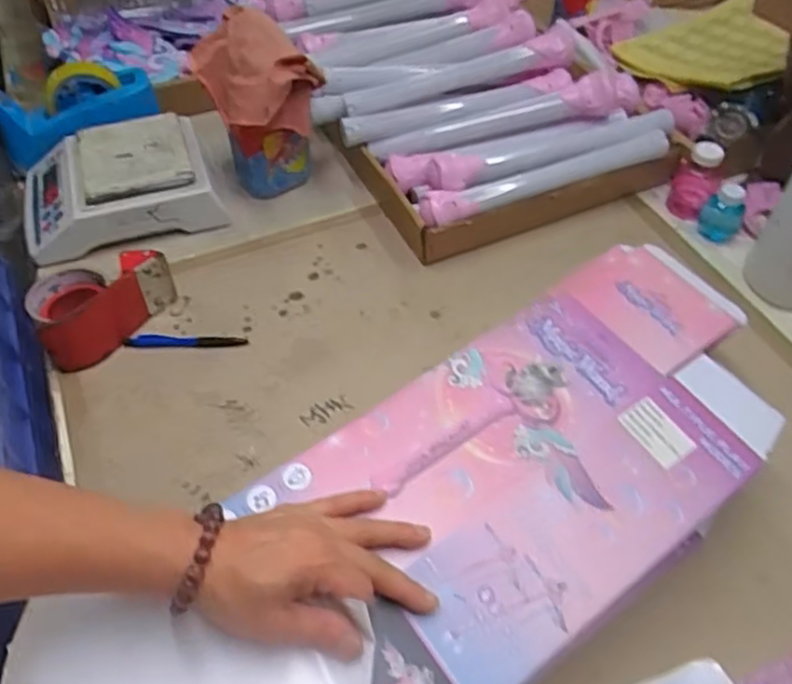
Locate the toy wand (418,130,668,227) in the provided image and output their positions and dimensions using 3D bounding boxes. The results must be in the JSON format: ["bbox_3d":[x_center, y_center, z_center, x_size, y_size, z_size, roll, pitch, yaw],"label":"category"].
[{"bbox_3d":[0.176,-0.194,0.796,0.311,0.030,0.037,-19,54,-14],"label":"toy wand"}]

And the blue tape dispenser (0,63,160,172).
[{"bbox_3d":[-0.406,-0.288,0.873,0.195,0.084,0.093,-17,53,-13],"label":"blue tape dispenser"}]

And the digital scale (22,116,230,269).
[{"bbox_3d":[-0.345,-0.199,0.839,0.229,0.069,0.171,-16,53,-12],"label":"digital scale"}]

